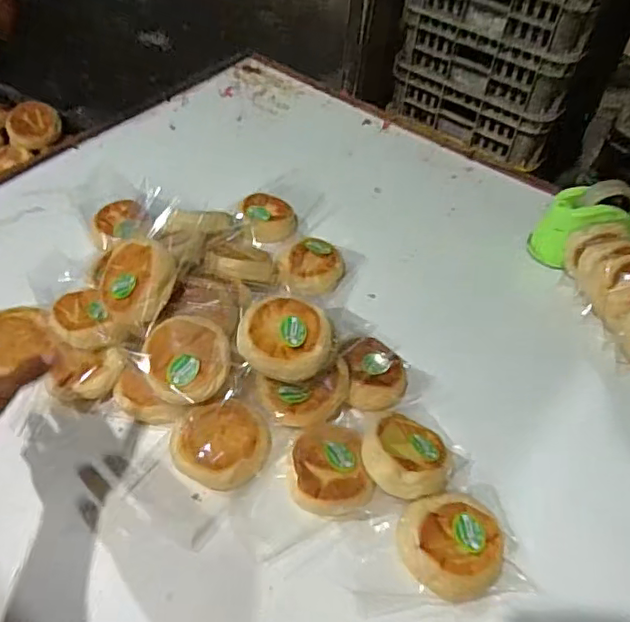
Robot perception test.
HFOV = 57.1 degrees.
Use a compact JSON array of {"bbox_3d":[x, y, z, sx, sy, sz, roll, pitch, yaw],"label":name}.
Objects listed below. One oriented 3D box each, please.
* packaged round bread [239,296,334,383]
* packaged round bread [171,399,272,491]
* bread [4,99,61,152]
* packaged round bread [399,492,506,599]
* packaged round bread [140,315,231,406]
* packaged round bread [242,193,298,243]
[{"bbox_3d":[-0.032,0.028,0.642,0.098,0.036,0.092,3,46,-4],"label":"packaged round bread"},{"bbox_3d":[-0.102,0.144,0.630,0.102,0.034,0.085,5,46,-2],"label":"packaged round bread"},{"bbox_3d":[-0.585,-0.385,1.205,0.104,0.096,0.034,-20,16,-20],"label":"bread"},{"bbox_3d":[0.137,0.229,0.572,0.098,0.029,0.095,3,46,-4],"label":"packaged round bread"},{"bbox_3d":[-0.142,0.053,0.645,0.091,0.027,0.096,0,78,0],"label":"packaged round bread"},{"bbox_3d":[-0.070,-0.153,0.912,0.082,0.032,0.099,-1,47,-7],"label":"packaged round bread"}]

